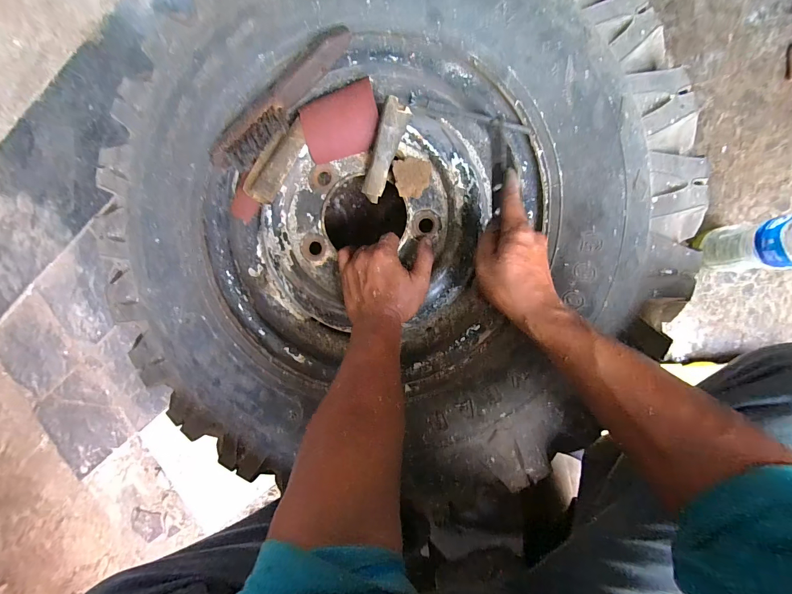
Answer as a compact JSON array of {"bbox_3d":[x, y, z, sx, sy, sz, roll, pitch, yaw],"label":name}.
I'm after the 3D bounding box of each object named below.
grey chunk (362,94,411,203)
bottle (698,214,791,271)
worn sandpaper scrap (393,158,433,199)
[{"bbox_3d":[-0.015,-0.183,0.450,0.028,0.018,0.122,22,111,6],"label":"grey chunk"},{"bbox_3d":[0.485,-0.064,0.448,0.078,0.230,0.066,3,93,11],"label":"bottle"},{"bbox_3d":[0.021,-0.154,0.458,0.050,0.006,0.051,4,88,-15],"label":"worn sandpaper scrap"}]

